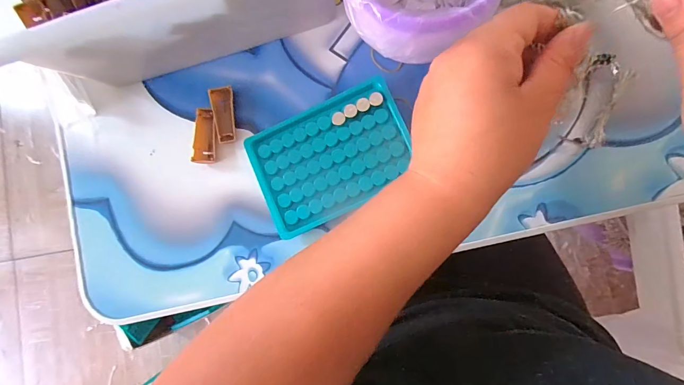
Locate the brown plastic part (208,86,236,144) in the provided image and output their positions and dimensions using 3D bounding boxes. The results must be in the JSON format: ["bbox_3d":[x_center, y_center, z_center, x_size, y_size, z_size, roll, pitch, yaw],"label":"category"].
[{"bbox_3d":[-0.106,-0.070,0.316,0.020,0.009,0.049,-9,89,-3],"label":"brown plastic part"}]

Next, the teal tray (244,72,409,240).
[{"bbox_3d":[-0.009,-0.031,0.296,0.129,0.014,0.096,-25,82,5],"label":"teal tray"}]

